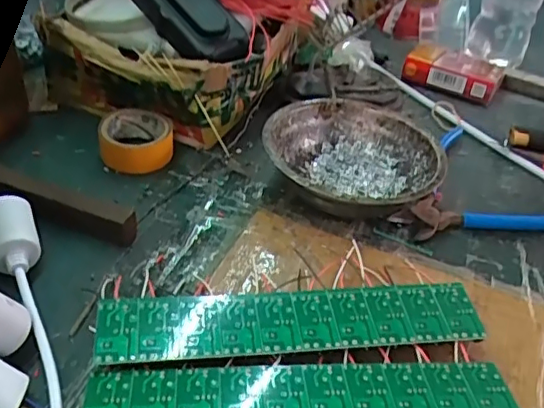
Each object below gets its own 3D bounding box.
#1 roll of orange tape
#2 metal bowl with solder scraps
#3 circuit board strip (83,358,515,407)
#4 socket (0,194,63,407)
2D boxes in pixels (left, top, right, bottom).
[{"bbox_3d":[-0.100,-0.048,0.423,0.052,0.025,0.048,-2,40,-12],"label":"roll of orange tape"},{"bbox_3d":[0.055,-0.027,0.410,0.119,0.040,0.118,5,39,-4],"label":"metal bowl with solder scraps"},{"bbox_3d":[0.015,0.094,0.277,0.198,0.019,0.038,2,40,-7],"label":"circuit board strip"},{"bbox_3d":[-0.121,0.066,0.291,0.028,0.023,0.207,-14,44,-25],"label":"socket"}]

